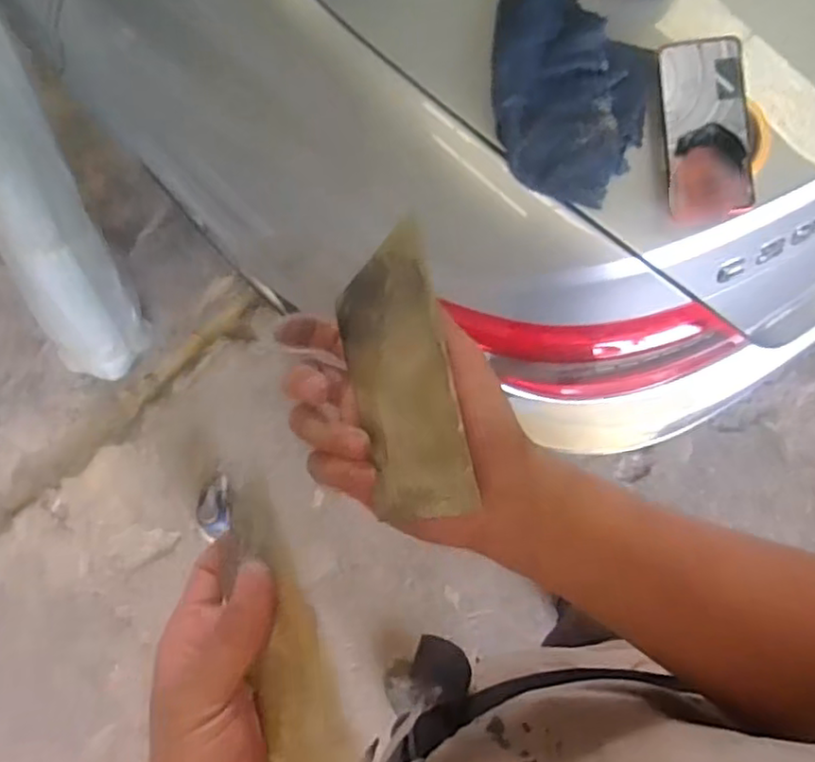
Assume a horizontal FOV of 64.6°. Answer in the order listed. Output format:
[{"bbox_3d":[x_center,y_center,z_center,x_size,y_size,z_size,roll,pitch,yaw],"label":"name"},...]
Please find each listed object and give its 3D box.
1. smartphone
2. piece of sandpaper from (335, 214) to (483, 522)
[{"bbox_3d":[0.271,-0.228,0.584,0.072,0.010,0.159,-6,89,12],"label":"smartphone"},{"bbox_3d":[-0.003,-0.002,0.325,0.004,0.070,0.136,-7,81,-44],"label":"piece of sandpaper"}]

